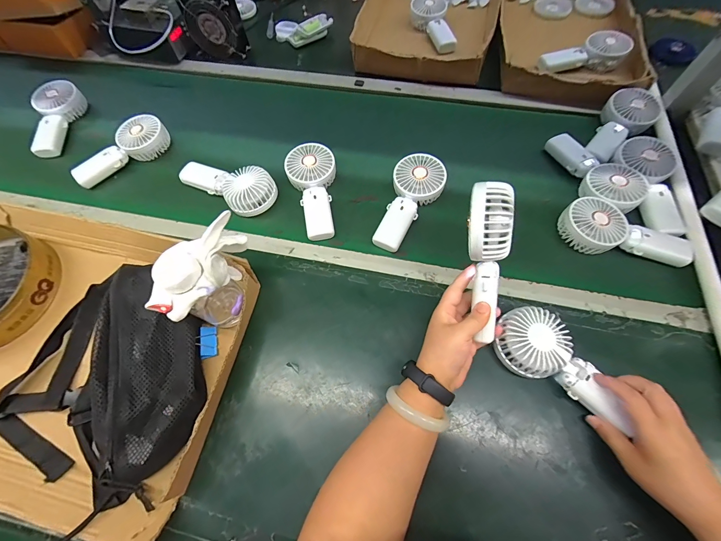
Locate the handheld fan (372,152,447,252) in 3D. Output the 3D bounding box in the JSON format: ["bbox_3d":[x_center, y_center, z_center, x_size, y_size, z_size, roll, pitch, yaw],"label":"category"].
[{"bbox_3d":[0.086,-0.114,0.516,0.088,0.038,0.182,15,68,9],"label":"handheld fan"}]

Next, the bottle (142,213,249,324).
[{"bbox_3d":[-0.184,0.015,0.400,0.066,0.148,0.126,14,68,8],"label":"bottle"}]

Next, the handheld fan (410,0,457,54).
[{"bbox_3d":[0.180,-0.600,0.745,0.087,0.046,0.149,-8,63,-3],"label":"handheld fan"}]

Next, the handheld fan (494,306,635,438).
[{"bbox_3d":[0.248,0.114,0.380,0.085,0.038,0.159,-40,74,-16],"label":"handheld fan"}]

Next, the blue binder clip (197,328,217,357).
[{"bbox_3d":[-0.214,0.100,0.432,0.021,0.018,0.042,-12,66,-4],"label":"blue binder clip"}]

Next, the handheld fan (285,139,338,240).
[{"bbox_3d":[-0.077,-0.140,0.533,0.087,0.037,0.182,-13,67,-4],"label":"handheld fan"}]

